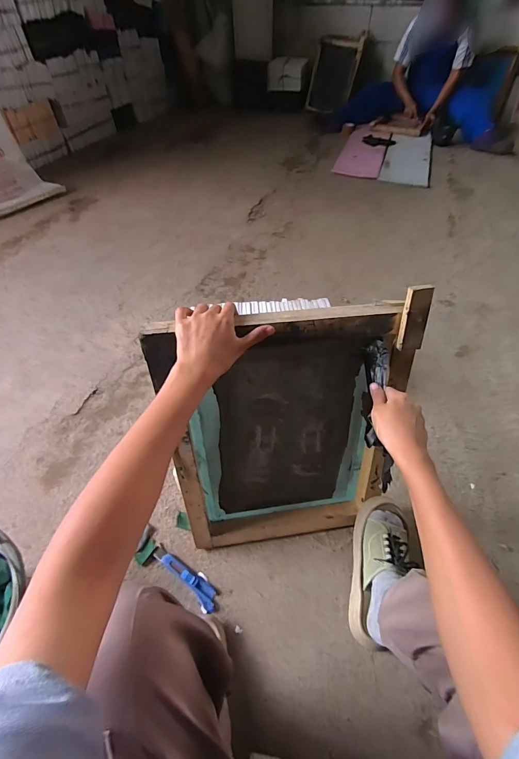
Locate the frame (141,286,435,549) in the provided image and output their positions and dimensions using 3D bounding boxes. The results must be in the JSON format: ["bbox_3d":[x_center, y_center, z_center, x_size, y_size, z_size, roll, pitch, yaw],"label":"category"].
[{"bbox_3d":[0.044,0.107,0.572,0.366,0.489,0.060,-7,34,-6],"label":"frame"}]

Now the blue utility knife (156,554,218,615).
[{"bbox_3d":[-0.140,0.378,0.649,0.147,0.014,0.035,31,58,22],"label":"blue utility knife"}]

